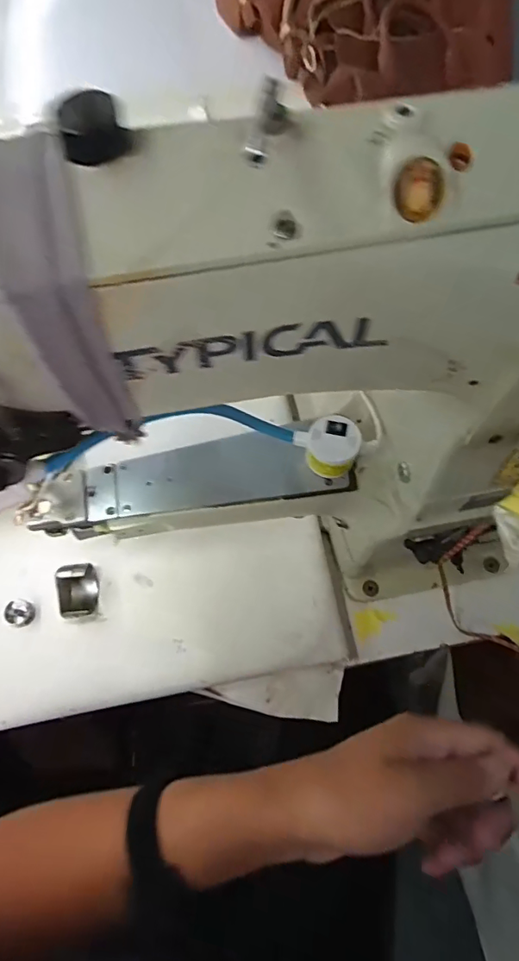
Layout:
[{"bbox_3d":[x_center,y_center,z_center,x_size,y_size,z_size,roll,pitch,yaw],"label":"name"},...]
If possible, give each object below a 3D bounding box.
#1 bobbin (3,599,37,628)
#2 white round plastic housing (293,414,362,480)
[{"bbox_3d":[-0.219,0.121,0.465,0.024,0.013,0.024,0,66,1],"label":"bobbin"},{"bbox_3d":[0.051,-0.025,0.364,0.037,0.029,0.039,0,66,1],"label":"white round plastic housing"}]

